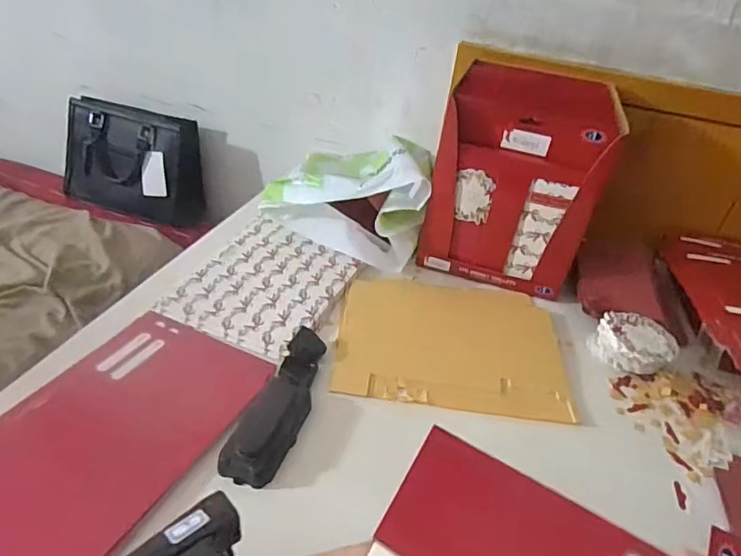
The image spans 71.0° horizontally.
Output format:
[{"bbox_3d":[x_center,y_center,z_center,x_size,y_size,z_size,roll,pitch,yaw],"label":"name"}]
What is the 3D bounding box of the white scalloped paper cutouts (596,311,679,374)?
[{"bbox_3d":[0.299,0.081,0.594,0.076,0.053,0.065,17,34,14],"label":"white scalloped paper cutouts"}]

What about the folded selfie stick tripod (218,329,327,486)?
[{"bbox_3d":[-0.085,0.119,0.510,0.050,0.025,0.180,14,33,10],"label":"folded selfie stick tripod"}]

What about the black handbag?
[{"bbox_3d":[-0.469,-0.232,1.021,0.262,0.183,0.107,16,34,12],"label":"black handbag"}]

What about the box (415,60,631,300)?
[{"bbox_3d":[0.206,-0.148,0.737,0.202,0.262,0.221,15,34,11],"label":"box"}]

